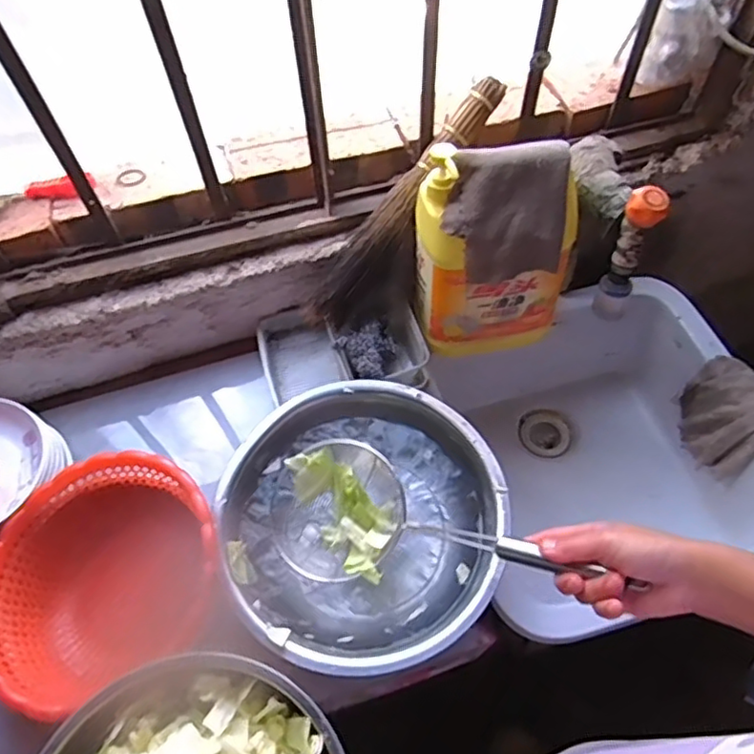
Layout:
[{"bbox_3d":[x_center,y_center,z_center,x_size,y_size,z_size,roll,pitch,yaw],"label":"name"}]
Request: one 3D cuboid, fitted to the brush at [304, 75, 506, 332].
[{"bbox_3d":[0.041,-0.221,0.848,0.079,0.133,0.380,35,94,20],"label":"brush"}]

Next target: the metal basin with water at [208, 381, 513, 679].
[{"bbox_3d":[-0.015,0.161,0.721,0.299,0.083,0.306,-1,59,1],"label":"metal basin with water"}]

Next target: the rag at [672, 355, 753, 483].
[{"bbox_3d":[0.500,0.053,0.900,0.101,0.122,0.135,-29,62,-15],"label":"rag"}]

